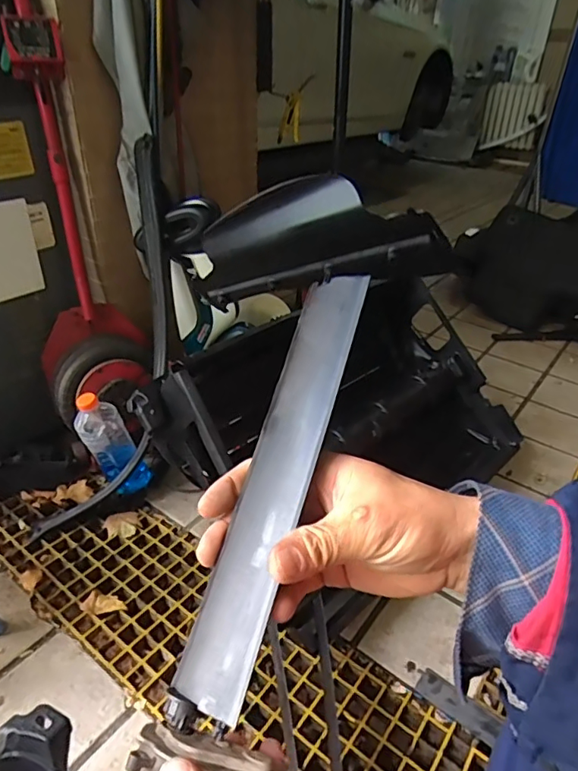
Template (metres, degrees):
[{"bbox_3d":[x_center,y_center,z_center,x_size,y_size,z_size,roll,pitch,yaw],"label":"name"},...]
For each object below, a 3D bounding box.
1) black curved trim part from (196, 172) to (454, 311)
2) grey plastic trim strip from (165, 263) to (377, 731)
[{"bbox_3d":[0.010,-0.106,0.382,0.196,0.084,0.035,-2,29,21],"label":"black curved trim part"},{"bbox_3d":[-0.006,0.051,0.326,0.050,0.008,0.284,3,63,34],"label":"grey plastic trim strip"}]

